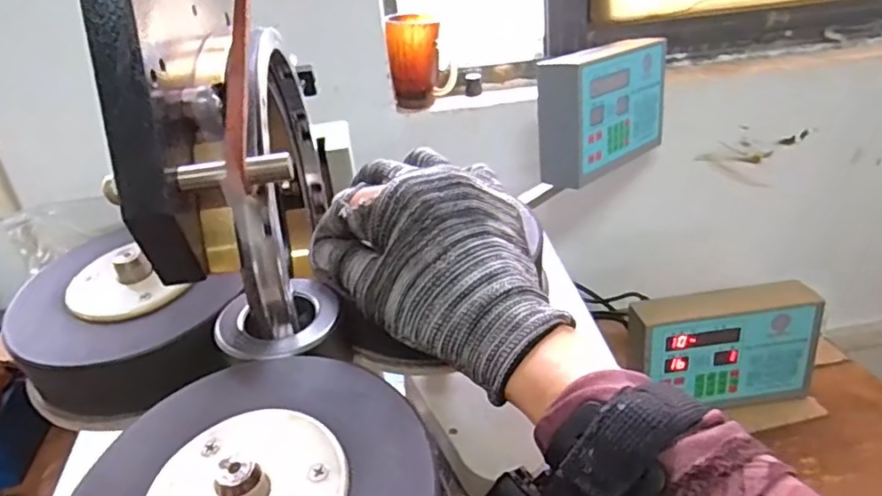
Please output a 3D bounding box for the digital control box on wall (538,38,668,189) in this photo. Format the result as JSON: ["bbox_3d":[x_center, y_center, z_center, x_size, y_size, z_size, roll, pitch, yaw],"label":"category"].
[{"bbox_3d":[0.216,-0.185,0.779,0.060,0.151,0.227,19,36,40],"label":"digital control box on wall"}]

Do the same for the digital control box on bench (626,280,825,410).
[{"bbox_3d":[0.364,0.132,0.769,0.229,0.152,0.049,-6,27,1],"label":"digital control box on bench"}]

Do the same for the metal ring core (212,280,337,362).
[{"bbox_3d":[-0.080,0.035,0.288,0.058,0.011,0.050,-14,28,-15],"label":"metal ring core"}]

